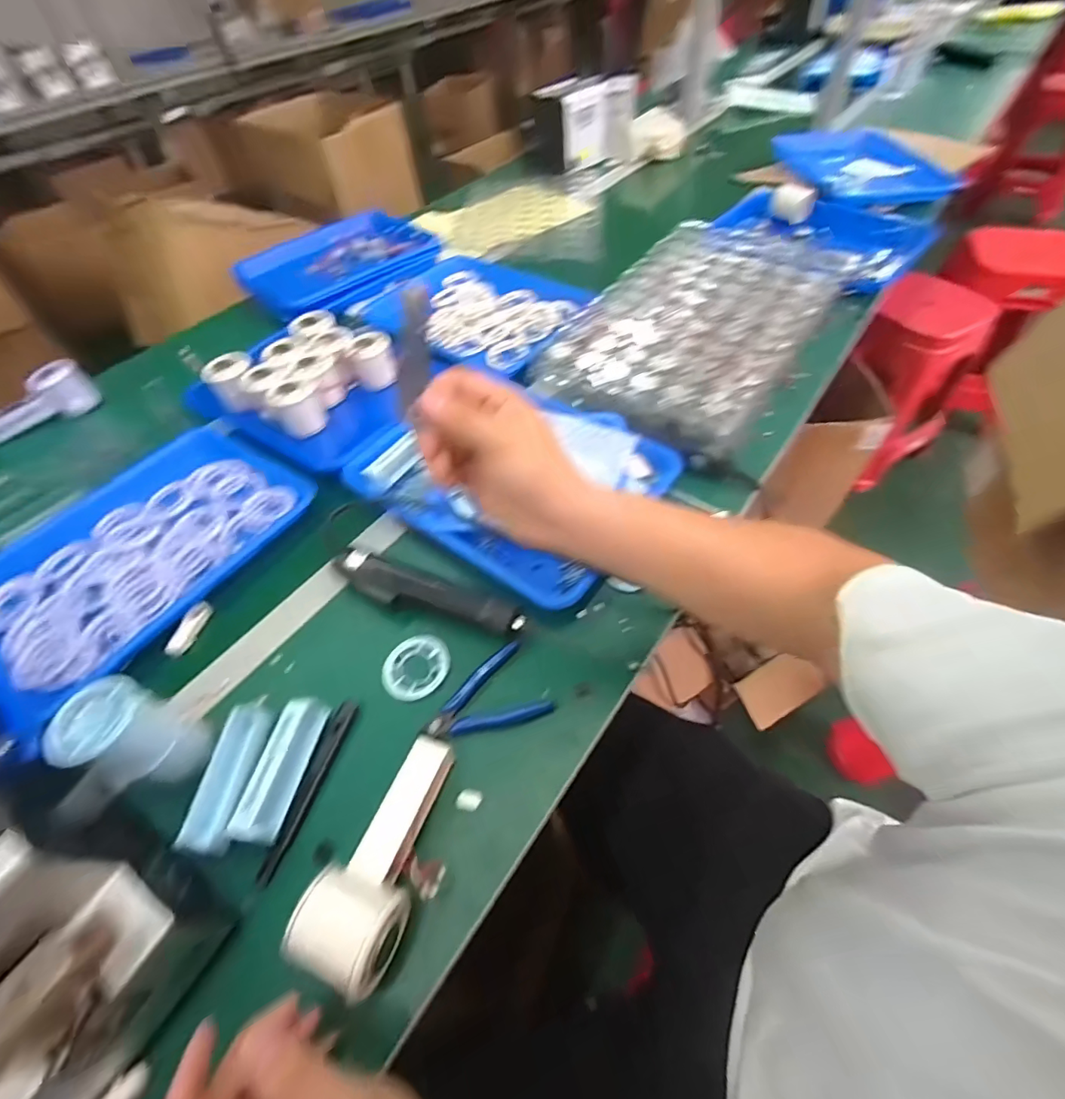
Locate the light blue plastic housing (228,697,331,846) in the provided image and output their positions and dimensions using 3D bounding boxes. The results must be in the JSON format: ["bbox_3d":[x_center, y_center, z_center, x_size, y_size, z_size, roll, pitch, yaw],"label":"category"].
[{"bbox_3d":[-0.204,0.175,0.398,0.033,0.018,0.108,7,56,9],"label":"light blue plastic housing"}]

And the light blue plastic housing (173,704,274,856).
[{"bbox_3d":[-0.244,0.179,0.393,0.034,0.023,0.110,-2,55,3],"label":"light blue plastic housing"}]

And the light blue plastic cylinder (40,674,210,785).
[{"bbox_3d":[-0.309,0.145,0.382,0.050,0.092,0.058,13,57,13],"label":"light blue plastic cylinder"}]

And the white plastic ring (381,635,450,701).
[{"bbox_3d":[-0.109,0.109,0.461,0.062,0.008,0.062,-2,55,3],"label":"white plastic ring"}]

